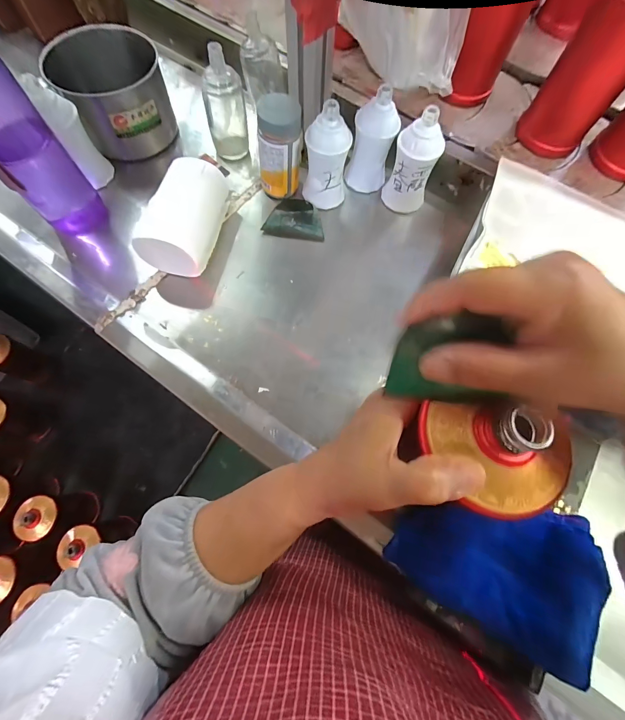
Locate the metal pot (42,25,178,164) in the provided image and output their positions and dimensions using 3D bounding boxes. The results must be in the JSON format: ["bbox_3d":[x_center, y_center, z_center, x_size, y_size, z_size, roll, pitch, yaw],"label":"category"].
[{"bbox_3d":[-0.262,-0.353,0.450,0.131,0.105,0.115,-25,74,-9],"label":"metal pot"}]

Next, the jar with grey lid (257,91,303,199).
[{"bbox_3d":[-0.041,-0.269,0.416,0.055,0.105,0.053,0,72,-1],"label":"jar with grey lid"}]

